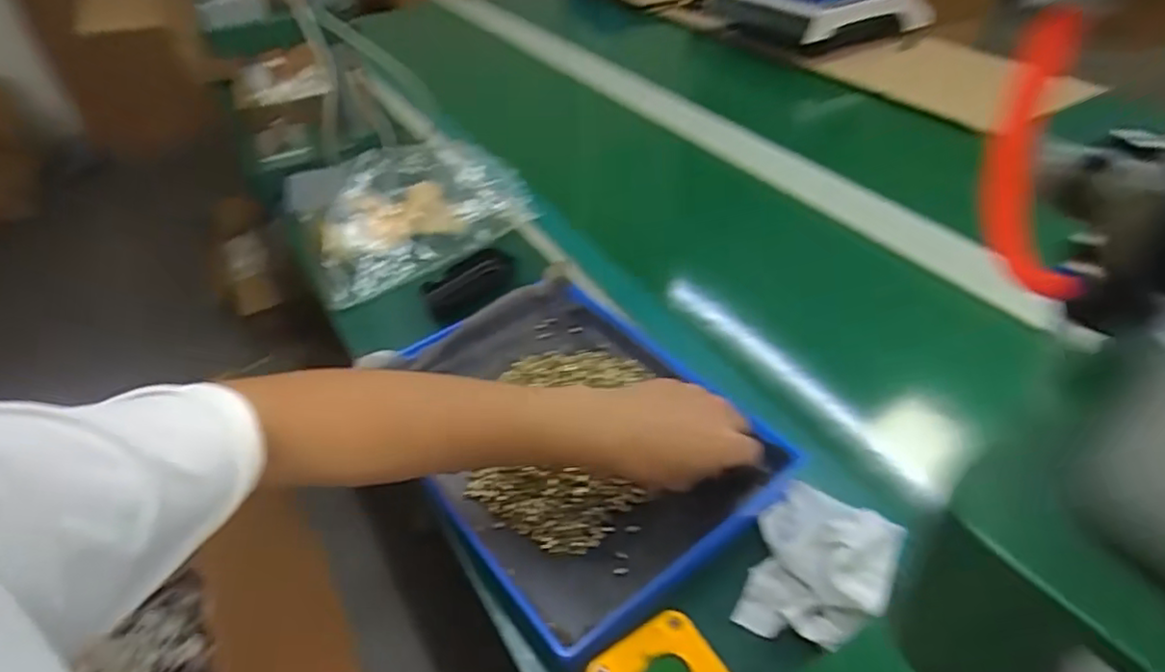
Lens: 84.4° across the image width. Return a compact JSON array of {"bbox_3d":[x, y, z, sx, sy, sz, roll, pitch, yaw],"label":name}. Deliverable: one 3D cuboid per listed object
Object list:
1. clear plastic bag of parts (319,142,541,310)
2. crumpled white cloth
[{"bbox_3d":[-0.209,-0.157,0.771,0.263,0.057,0.175,-30,48,-27],"label":"clear plastic bag of parts"},{"bbox_3d":[0.168,0.158,0.449,0.090,0.023,0.124,20,46,24],"label":"crumpled white cloth"}]

